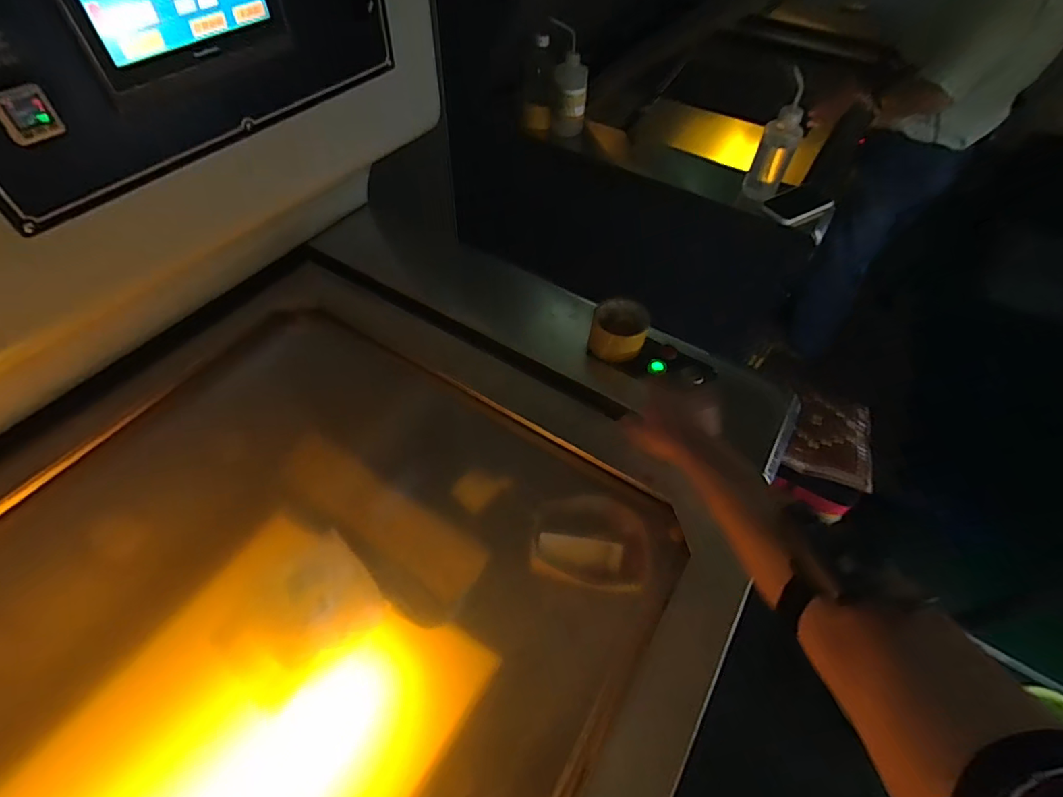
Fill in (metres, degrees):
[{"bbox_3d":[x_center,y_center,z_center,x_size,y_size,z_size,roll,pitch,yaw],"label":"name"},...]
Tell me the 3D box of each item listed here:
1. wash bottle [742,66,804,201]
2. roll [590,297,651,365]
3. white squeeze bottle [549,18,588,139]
[{"bbox_3d":[0.482,-0.488,0.964,0.072,0.221,0.068,22,57,14],"label":"wash bottle"},{"bbox_3d":[0.134,-0.104,0.755,0.085,0.047,0.088,1,54,-1],"label":"roll"},{"bbox_3d":[0.088,-0.707,1.112,0.078,0.213,0.065,-7,55,-6],"label":"white squeeze bottle"}]

